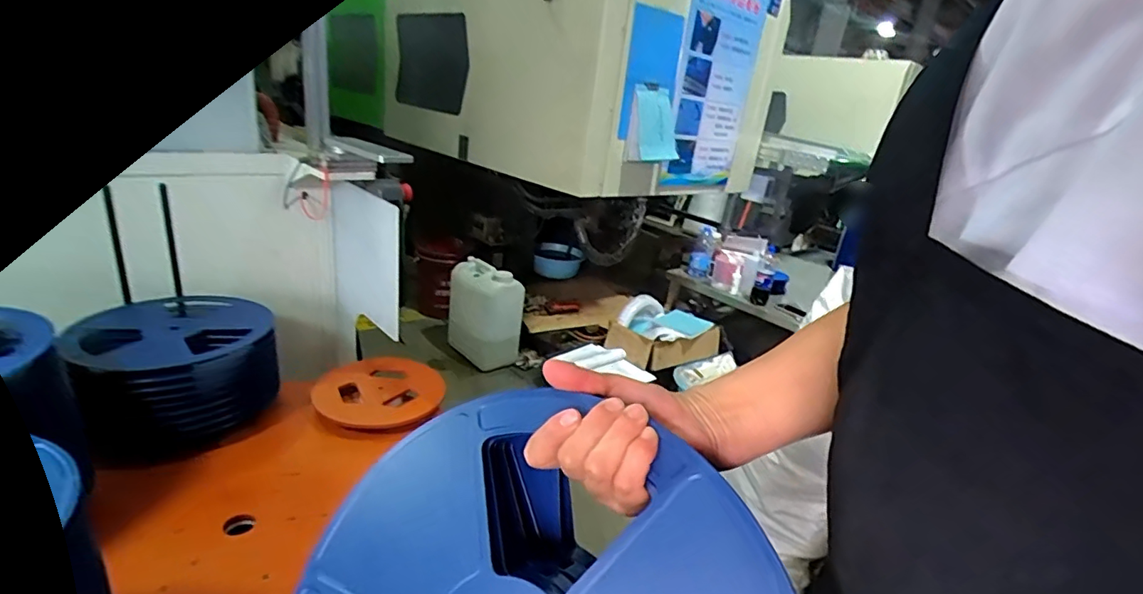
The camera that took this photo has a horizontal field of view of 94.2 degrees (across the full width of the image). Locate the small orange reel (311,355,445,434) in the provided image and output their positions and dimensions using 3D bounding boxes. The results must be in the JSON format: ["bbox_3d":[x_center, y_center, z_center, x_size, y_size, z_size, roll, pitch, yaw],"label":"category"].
[{"bbox_3d":[-0.414,0.208,1.153,0.263,0.045,0.229,-1,23,-22],"label":"small orange reel"}]

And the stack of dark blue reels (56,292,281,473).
[{"bbox_3d":[-0.732,0.139,0.998,0.299,0.195,0.297,25,27,38],"label":"stack of dark blue reels"}]

